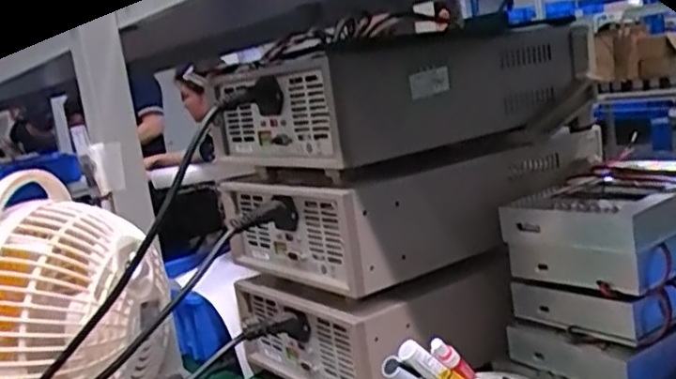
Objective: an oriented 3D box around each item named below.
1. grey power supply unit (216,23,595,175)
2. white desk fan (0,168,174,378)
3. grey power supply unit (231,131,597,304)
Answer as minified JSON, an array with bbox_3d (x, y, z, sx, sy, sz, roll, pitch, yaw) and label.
[{"bbox_3d":[0.070,-0.096,0.699,0.335,0.095,0.226,-16,11,-34],"label":"grey power supply unit"},{"bbox_3d":[-0.242,0.121,0.608,0.182,0.221,0.176,-13,10,-22],"label":"white desk fan"},{"bbox_3d":[0.083,0.008,0.699,0.340,0.091,0.204,-15,10,-29],"label":"grey power supply unit"}]

